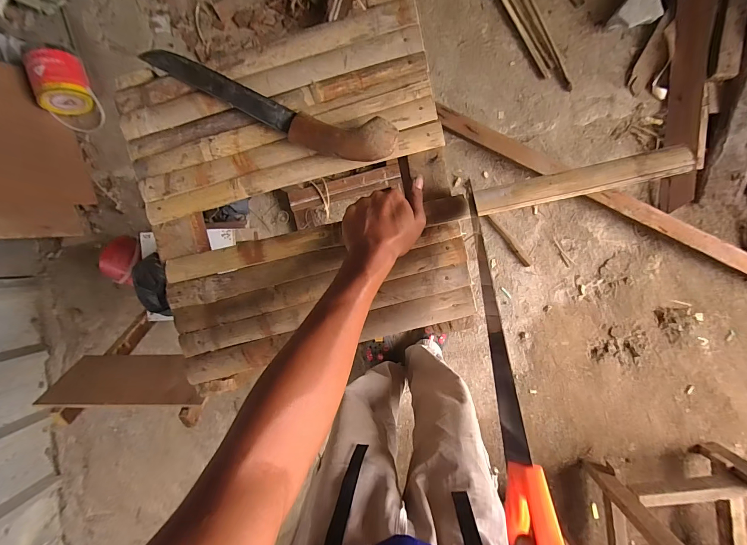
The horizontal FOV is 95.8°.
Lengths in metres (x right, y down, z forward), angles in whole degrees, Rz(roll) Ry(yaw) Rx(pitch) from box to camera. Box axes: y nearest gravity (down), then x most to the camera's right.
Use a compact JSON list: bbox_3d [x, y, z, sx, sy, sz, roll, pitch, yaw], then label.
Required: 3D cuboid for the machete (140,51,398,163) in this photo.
[{"bbox_3d":[-0.136,-0.207,0.423,0.338,0.032,0.056,20,94,2],"label":"machete"}]

